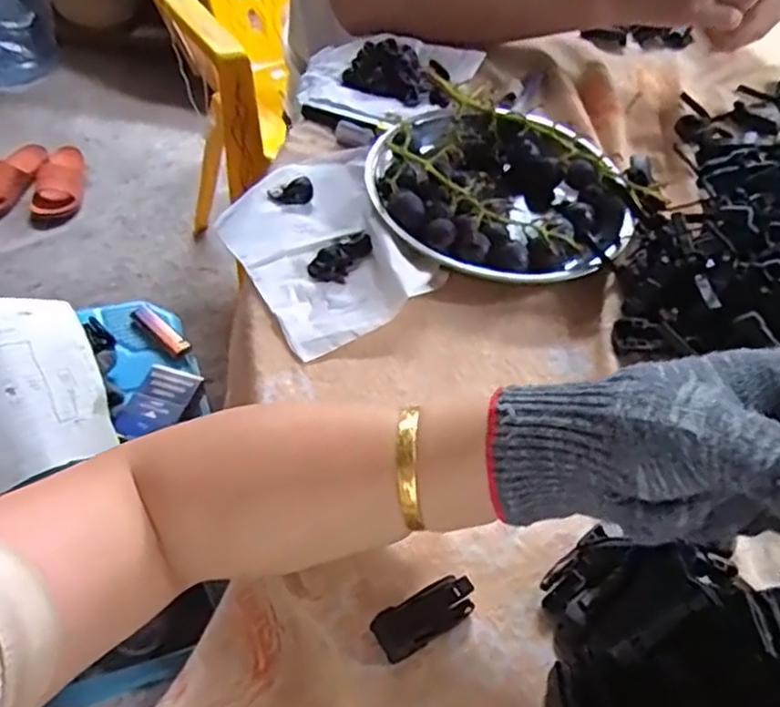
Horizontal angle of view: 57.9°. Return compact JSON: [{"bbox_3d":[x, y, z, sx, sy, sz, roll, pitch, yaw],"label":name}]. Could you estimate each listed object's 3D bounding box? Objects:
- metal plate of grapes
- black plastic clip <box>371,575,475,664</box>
[{"bbox_3d":[0.075,-0.109,0.496,0.187,0.053,0.158,31,54,19],"label":"metal plate of grapes"},{"bbox_3d":[0.016,0.119,0.321,0.047,0.011,0.020,-24,56,-23],"label":"black plastic clip"}]

